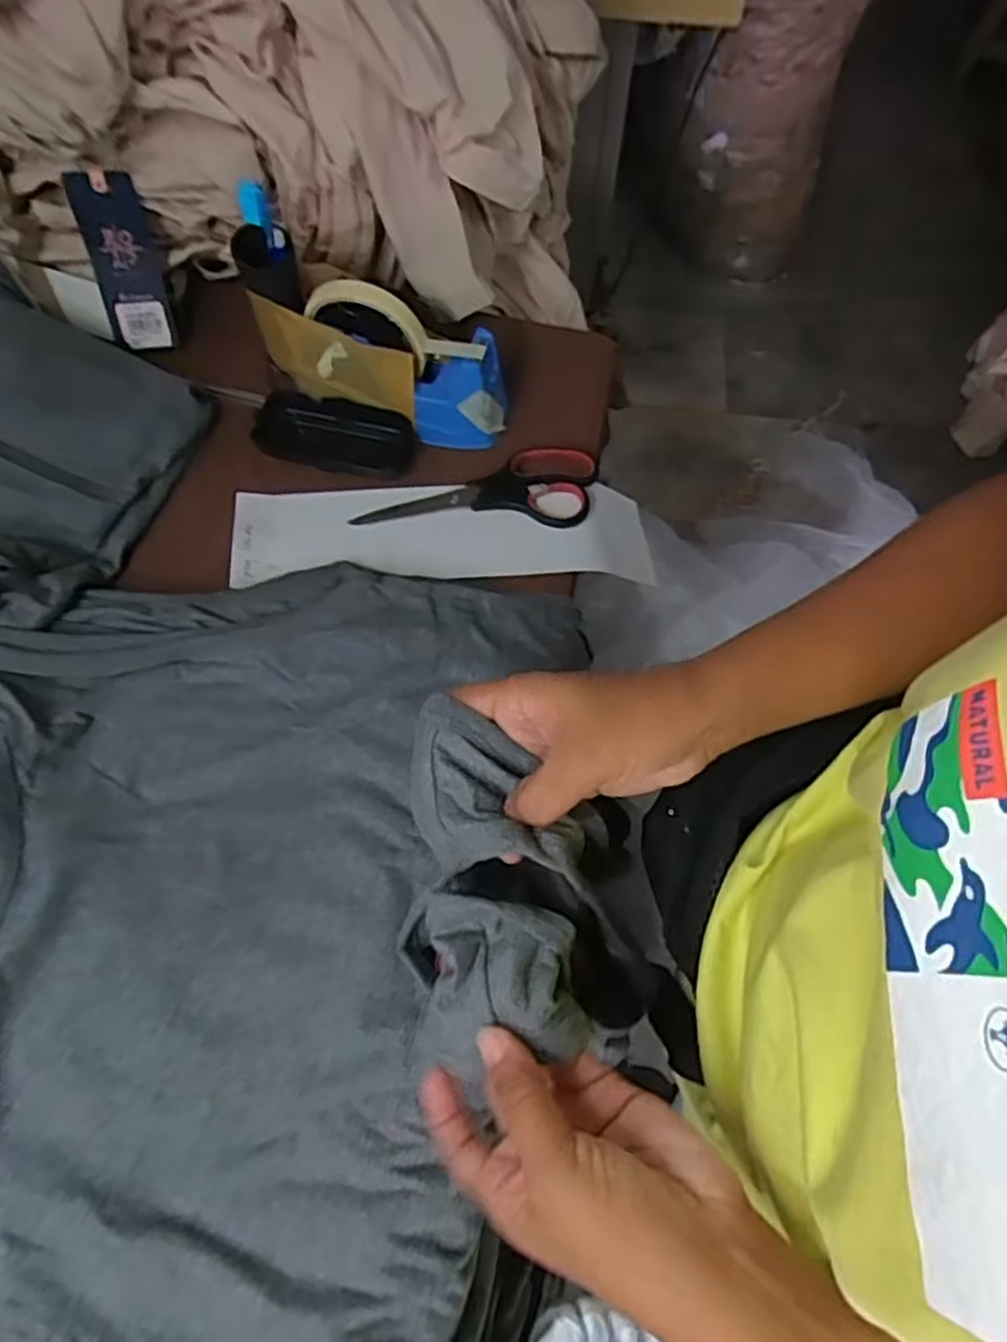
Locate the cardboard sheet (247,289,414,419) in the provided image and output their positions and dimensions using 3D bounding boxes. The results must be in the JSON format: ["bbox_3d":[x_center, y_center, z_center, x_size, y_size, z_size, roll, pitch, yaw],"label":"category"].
[{"bbox_3d":[-0.125,-0.232,0.553,0.125,0.067,0.012,19,55,5],"label":"cardboard sheet"}]

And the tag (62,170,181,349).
[{"bbox_3d":[-0.290,-0.310,0.569,0.051,0.118,0.013,-6,40,-4],"label":"tag"}]

